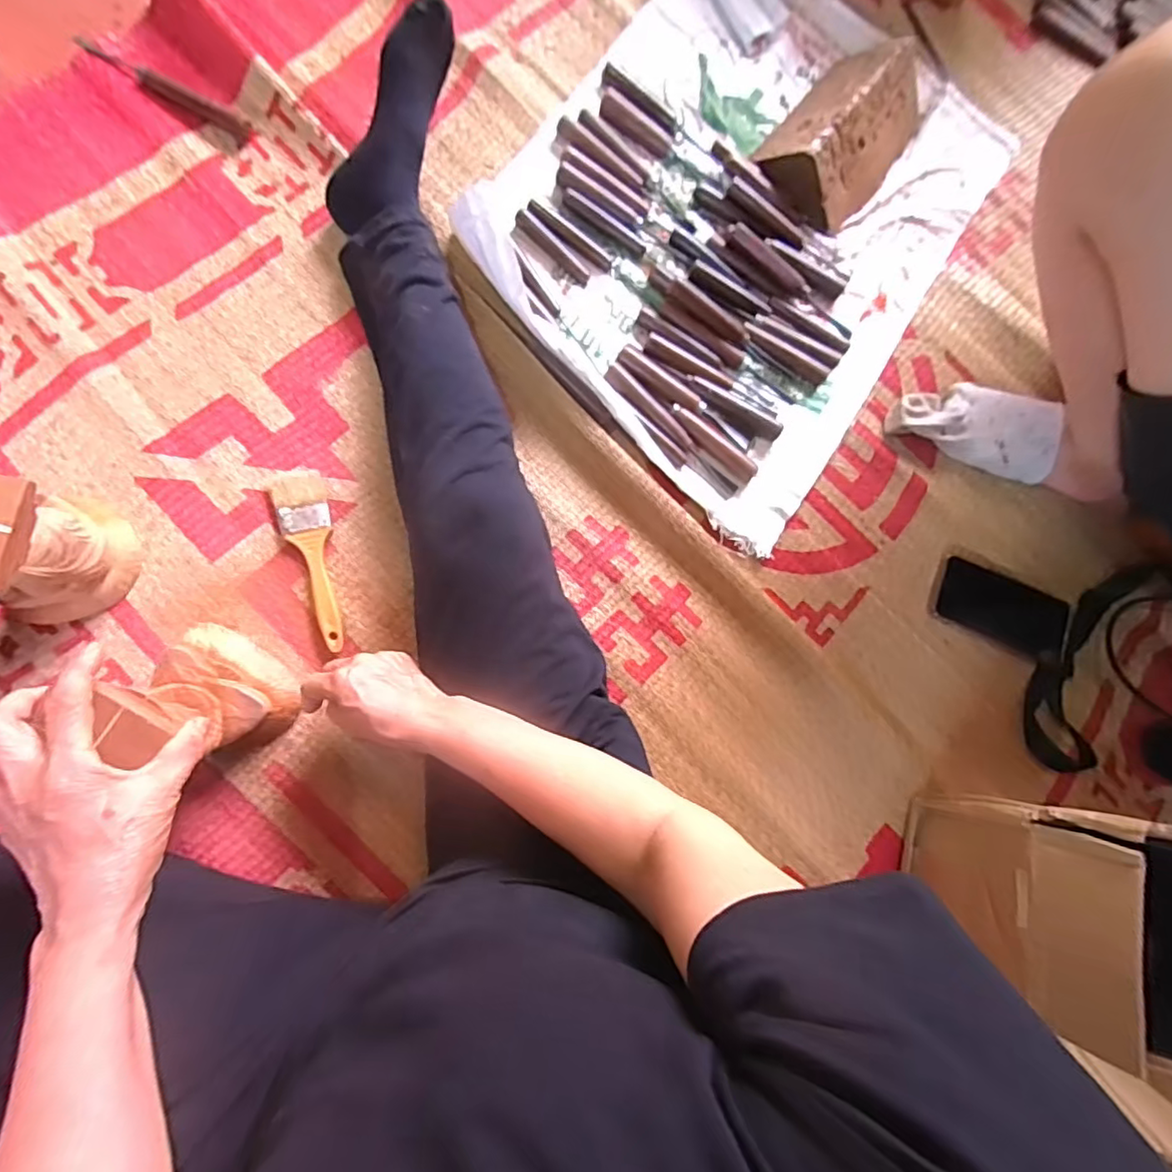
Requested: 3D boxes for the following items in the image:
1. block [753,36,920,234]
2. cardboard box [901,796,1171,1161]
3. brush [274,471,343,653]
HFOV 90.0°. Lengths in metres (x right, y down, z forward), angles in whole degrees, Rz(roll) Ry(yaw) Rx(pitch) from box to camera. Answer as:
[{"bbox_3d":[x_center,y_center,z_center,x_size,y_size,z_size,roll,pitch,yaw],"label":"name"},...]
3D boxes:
[{"bbox_3d":[0.308,-0.537,0.679,0.129,0.067,0.216,39,80,-2],"label":"block"},{"bbox_3d":[0.458,0.308,0.518,0.237,0.245,0.201,18,82,-6],"label":"cardboard box"},{"bbox_3d":[-0.270,-0.025,0.570,0.045,0.016,0.176,-9,85,-9],"label":"brush"}]

